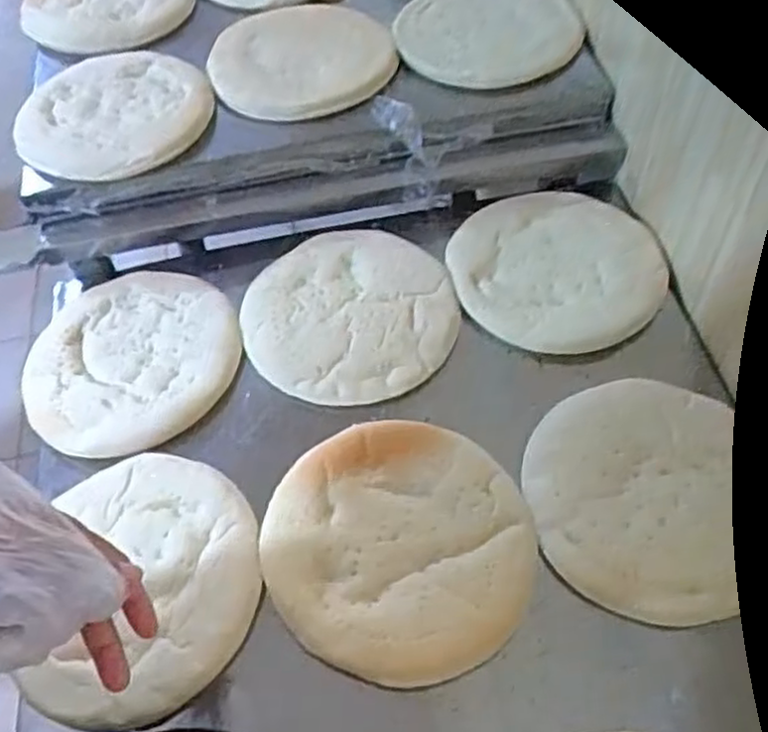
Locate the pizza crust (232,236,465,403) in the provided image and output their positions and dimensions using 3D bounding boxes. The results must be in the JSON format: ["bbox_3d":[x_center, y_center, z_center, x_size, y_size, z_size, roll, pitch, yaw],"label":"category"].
[{"bbox_3d":[-0.033,-0.054,0.691,0.191,0.008,0.189,-2,55,3],"label":"pizza crust"}]

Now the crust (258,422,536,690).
[{"bbox_3d":[0.010,0.130,0.563,0.195,0.015,0.192,-2,55,3],"label":"crust"}]

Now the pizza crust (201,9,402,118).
[{"bbox_3d":[-0.101,-0.339,0.811,0.187,0.032,0.198,-25,57,-12],"label":"pizza crust"}]

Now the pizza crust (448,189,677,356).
[{"bbox_3d":[0.160,-0.102,0.706,0.189,0.012,0.188,-2,55,3],"label":"pizza crust"}]

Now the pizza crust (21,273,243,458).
[{"bbox_3d":[-0.233,-0.007,0.689,0.190,0.021,0.193,-2,55,3],"label":"pizza crust"}]

